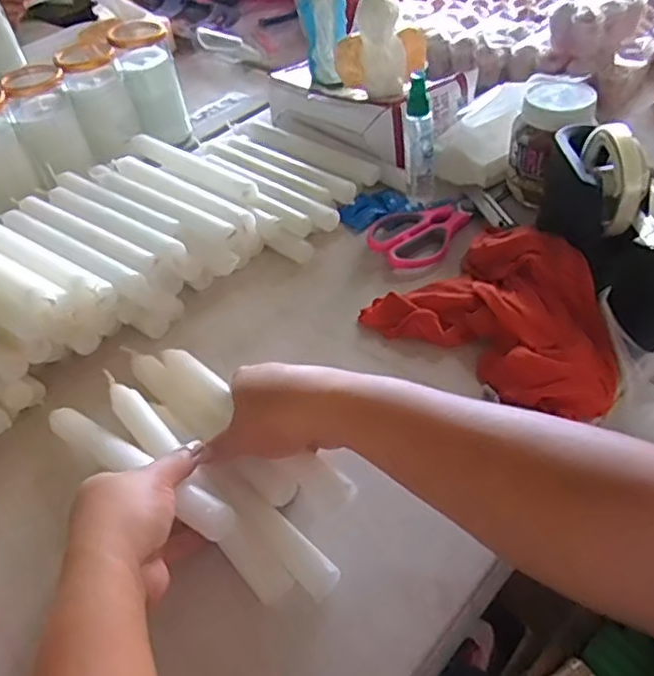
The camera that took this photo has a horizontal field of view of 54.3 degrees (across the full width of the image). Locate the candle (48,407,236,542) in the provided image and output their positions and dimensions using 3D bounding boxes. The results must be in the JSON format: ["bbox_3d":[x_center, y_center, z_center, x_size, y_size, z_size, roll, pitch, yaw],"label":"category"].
[{"bbox_3d":[-0.135,0.085,0.432,0.199,0.016,0.022,19,48,38],"label":"candle"}]

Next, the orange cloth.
[{"bbox_3d":[0.145,-0.026,0.505,0.130,0.049,0.189,-36,51,-26],"label":"orange cloth"}]

